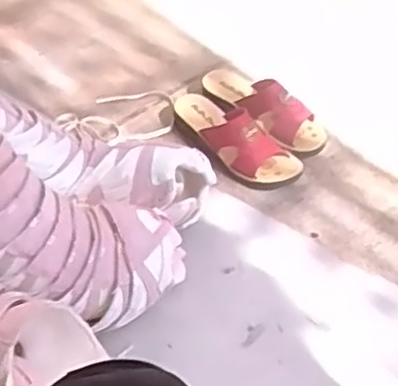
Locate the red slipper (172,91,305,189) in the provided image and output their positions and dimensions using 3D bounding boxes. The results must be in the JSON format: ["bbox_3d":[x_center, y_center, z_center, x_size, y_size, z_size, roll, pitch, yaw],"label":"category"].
[{"bbox_3d":[0.048,-0.091,1.014,0.090,0.081,0.226,-35,60,-25],"label":"red slipper"}]

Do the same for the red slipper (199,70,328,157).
[{"bbox_3d":[0.098,-0.140,1.063,0.229,0.072,0.073,35,59,24],"label":"red slipper"}]

